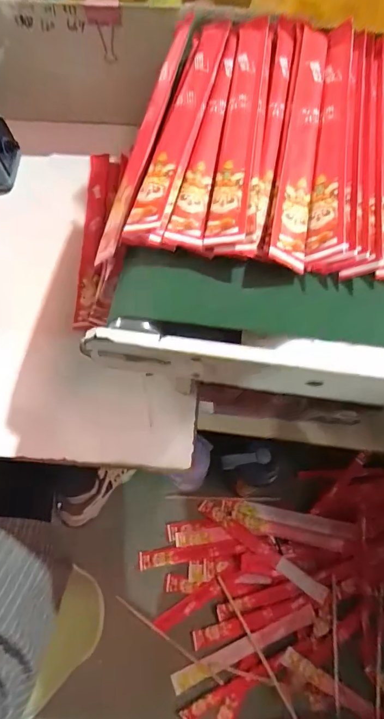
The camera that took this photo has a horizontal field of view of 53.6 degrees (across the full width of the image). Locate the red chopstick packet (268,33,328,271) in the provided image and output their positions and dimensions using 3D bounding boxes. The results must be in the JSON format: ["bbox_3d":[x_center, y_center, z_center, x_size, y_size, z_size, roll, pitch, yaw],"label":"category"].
[{"bbox_3d":[0.091,-0.189,0.314,0.028,0.007,0.265,13,69,-5],"label":"red chopstick packet"}]

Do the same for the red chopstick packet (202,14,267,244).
[{"bbox_3d":[0.043,-0.214,0.327,0.027,0.015,0.288,8,64,1],"label":"red chopstick packet"}]

